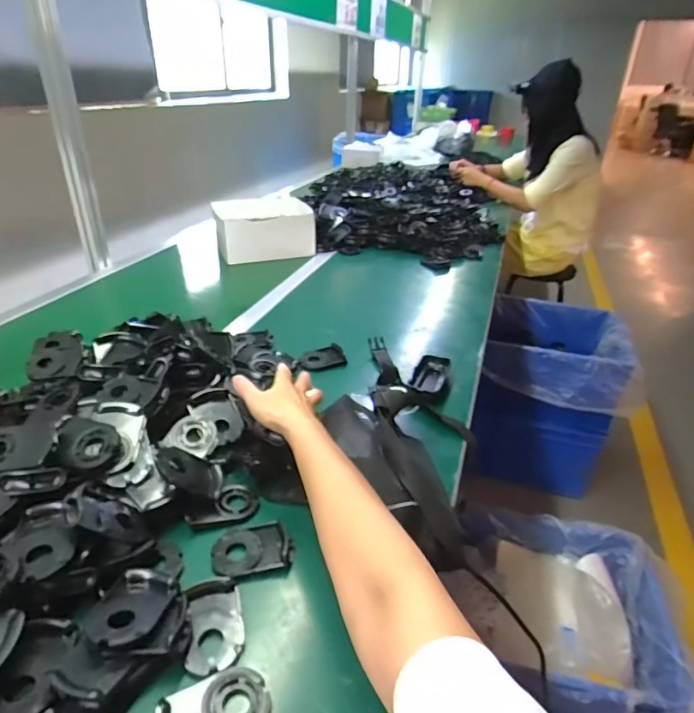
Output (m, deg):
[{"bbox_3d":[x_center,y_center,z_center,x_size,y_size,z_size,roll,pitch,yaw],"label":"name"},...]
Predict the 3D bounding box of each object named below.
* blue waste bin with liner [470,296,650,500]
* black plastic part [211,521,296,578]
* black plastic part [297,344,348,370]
[{"bbox_3d":[0.740,0.188,1.792,0.426,0.607,0.500,21,35,29],"label":"blue waste bin with liner"},{"bbox_3d":[-0.098,0.203,0.509,0.082,0.013,0.053,-6,31,-13],"label":"black plastic part"},{"bbox_3d":[-0.042,0.003,0.860,0.079,0.028,0.037,-10,30,4],"label":"black plastic part"}]

